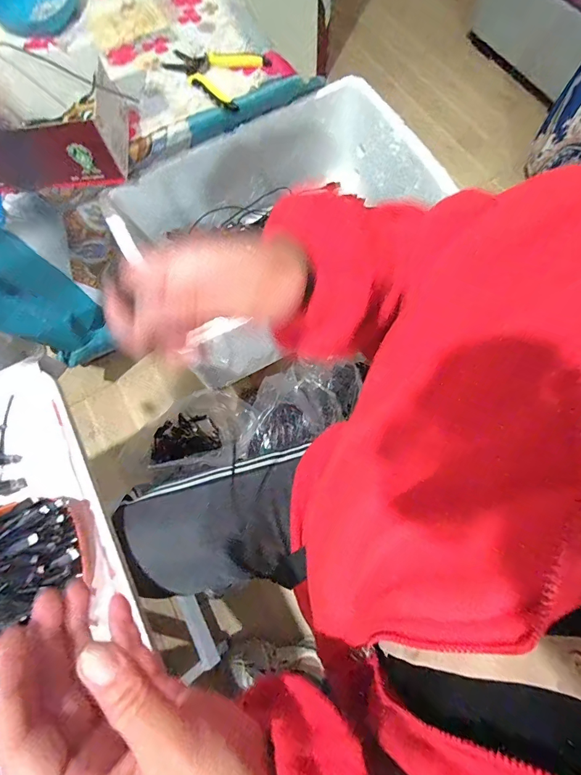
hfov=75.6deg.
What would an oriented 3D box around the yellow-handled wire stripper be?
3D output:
[{"bbox_3d":[-0.128,-0.501,0.593,0.154,0.011,0.113,24,74,9],"label":"yellow-handled wire stripper"}]

